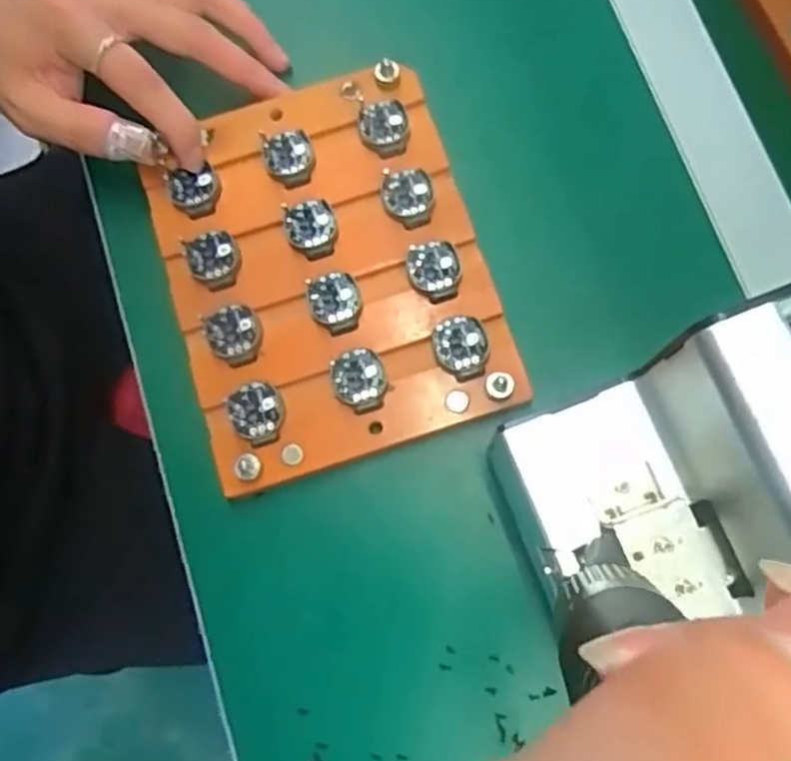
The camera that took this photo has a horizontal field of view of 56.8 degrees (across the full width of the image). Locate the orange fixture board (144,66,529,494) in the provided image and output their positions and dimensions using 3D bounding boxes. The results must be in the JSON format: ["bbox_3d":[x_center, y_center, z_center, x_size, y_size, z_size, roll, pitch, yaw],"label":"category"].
[{"bbox_3d":[-0.034,-0.054,0.353,0.144,0.013,0.184,-16,78,-5],"label":"orange fixture board"}]

